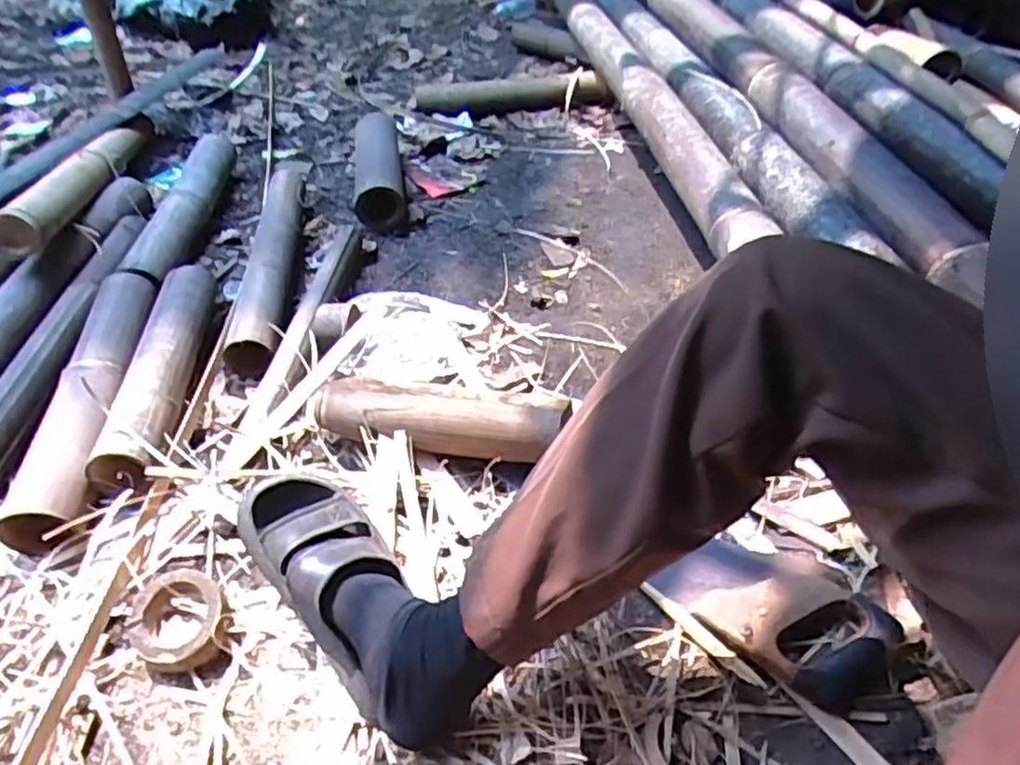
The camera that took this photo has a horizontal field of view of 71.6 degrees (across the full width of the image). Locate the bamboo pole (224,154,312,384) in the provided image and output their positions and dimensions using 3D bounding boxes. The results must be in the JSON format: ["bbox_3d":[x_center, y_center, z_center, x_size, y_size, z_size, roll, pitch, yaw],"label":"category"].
[{"bbox_3d":[-0.381,-0.225,1.157,0.076,0.072,0.580,-7,43,-2],"label":"bamboo pole"}]

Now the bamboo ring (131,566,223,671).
[{"bbox_3d":[-0.318,0.227,0.679,0.087,0.038,0.098,-24,46,-18],"label":"bamboo ring"}]

